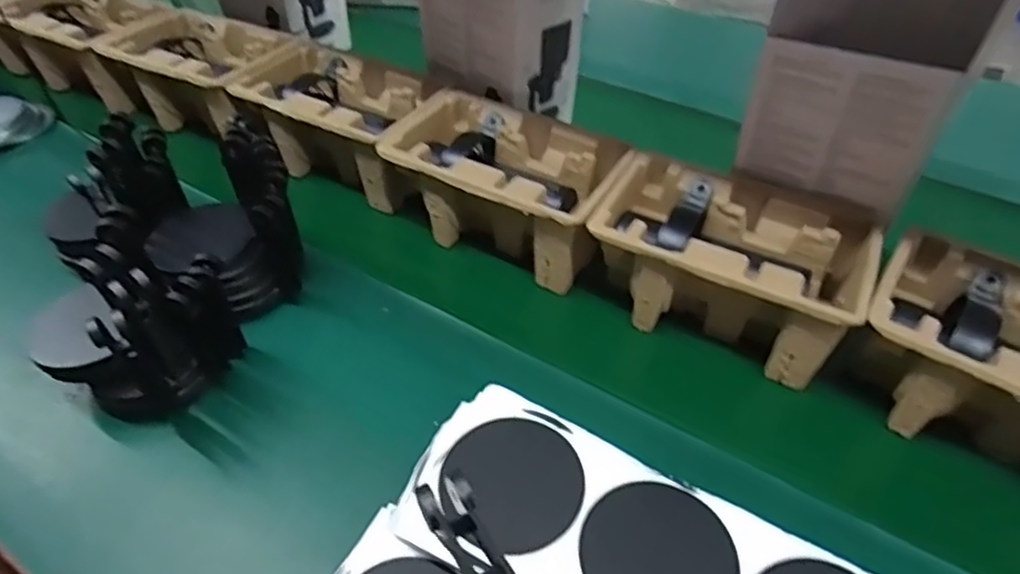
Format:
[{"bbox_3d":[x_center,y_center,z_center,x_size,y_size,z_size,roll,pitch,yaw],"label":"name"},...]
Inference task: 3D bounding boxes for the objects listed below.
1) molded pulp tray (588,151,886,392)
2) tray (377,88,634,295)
[{"bbox_3d":[0.197,-0.022,0.571,0.224,0.103,0.144,21,48,20],"label":"molded pulp tray"},{"bbox_3d":[-0.002,-0.106,0.647,0.227,0.102,0.142,22,48,21],"label":"tray"}]

